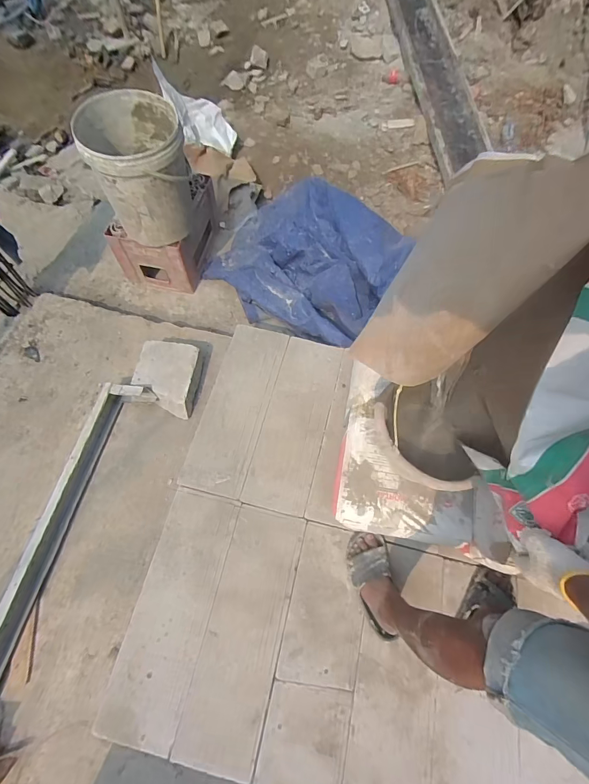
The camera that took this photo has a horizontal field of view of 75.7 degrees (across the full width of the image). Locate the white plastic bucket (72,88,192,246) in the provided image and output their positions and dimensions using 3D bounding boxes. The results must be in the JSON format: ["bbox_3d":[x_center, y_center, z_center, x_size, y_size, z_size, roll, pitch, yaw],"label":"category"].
[{"bbox_3d":[-0.526,-0.754,1.335,0.313,0.362,0.320,-20,68,-10],"label":"white plastic bucket"}]

